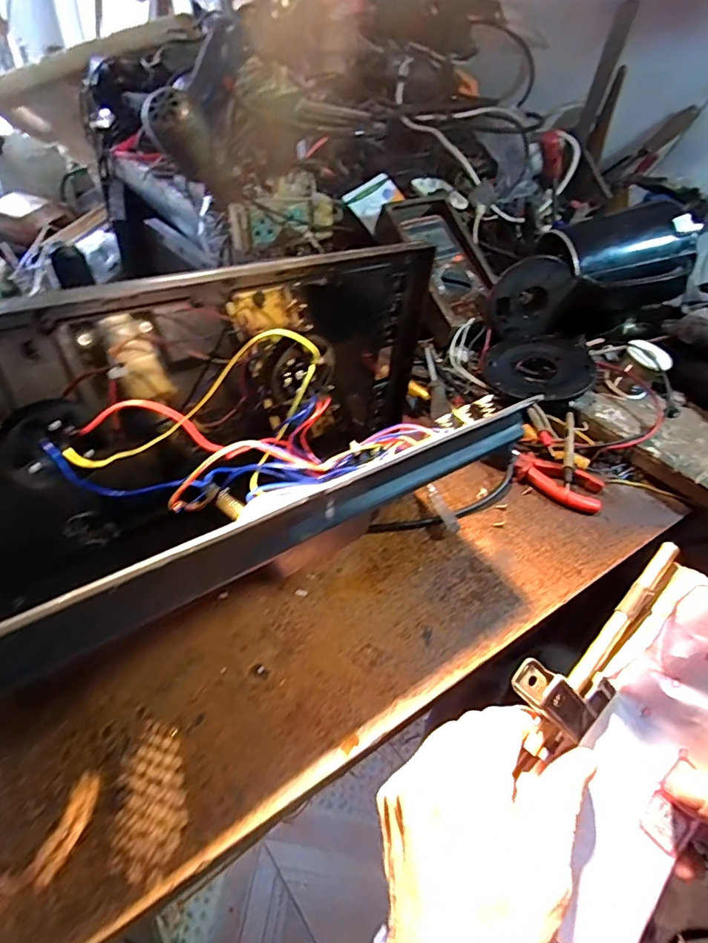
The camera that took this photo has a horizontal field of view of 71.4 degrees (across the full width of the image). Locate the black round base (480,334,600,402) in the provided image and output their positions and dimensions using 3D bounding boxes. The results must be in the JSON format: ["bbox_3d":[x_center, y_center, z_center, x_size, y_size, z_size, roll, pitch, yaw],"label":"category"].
[{"bbox_3d":[0.224,-0.123,0.603,0.123,0.027,0.123,-6,45,6],"label":"black round base"}]

